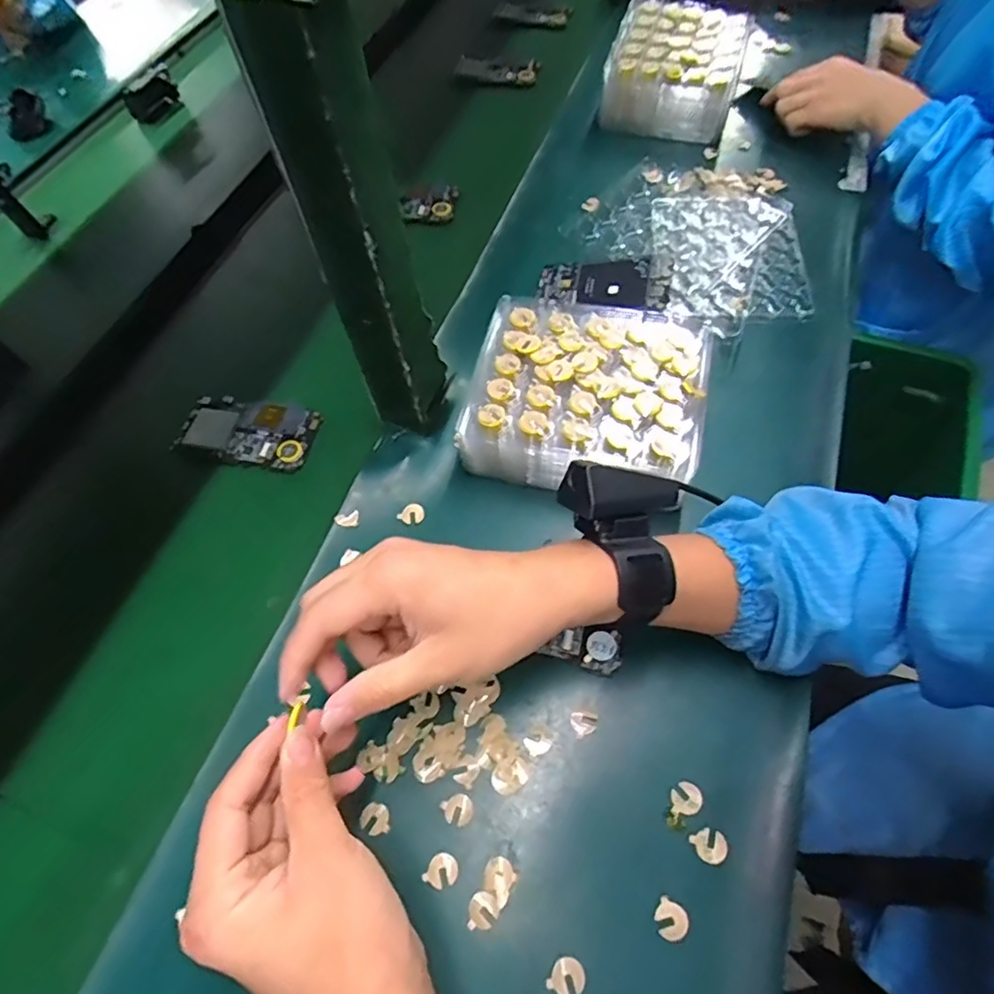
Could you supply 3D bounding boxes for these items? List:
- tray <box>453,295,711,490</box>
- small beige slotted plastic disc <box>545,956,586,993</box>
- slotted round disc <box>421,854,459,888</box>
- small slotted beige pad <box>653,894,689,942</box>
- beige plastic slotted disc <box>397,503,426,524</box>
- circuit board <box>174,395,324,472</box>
[{"bbox_3d":[0.070,-0.079,0.476,0.176,0.062,0.152,10,61,10],"label":"tray"},{"bbox_3d":[0.039,0.260,0.322,0.019,0.004,0.018,-3,59,5],"label":"small beige slotted plastic disc"},{"bbox_3d":[-0.033,0.220,0.351,0.018,0.004,0.019,-3,59,5],"label":"slotted round disc"},{"bbox_3d":[0.098,0.236,0.332,0.018,0.004,0.019,26,66,20],"label":"small slotted beige pad"},{"bbox_3d":[-0.067,0.013,0.471,0.018,0.004,0.018,-3,59,5],"label":"beige plastic slotted disc"},{"bbox_3d":[-0.223,-0.061,0.533,0.122,0.004,0.064,7,61,11],"label":"circuit board"}]

